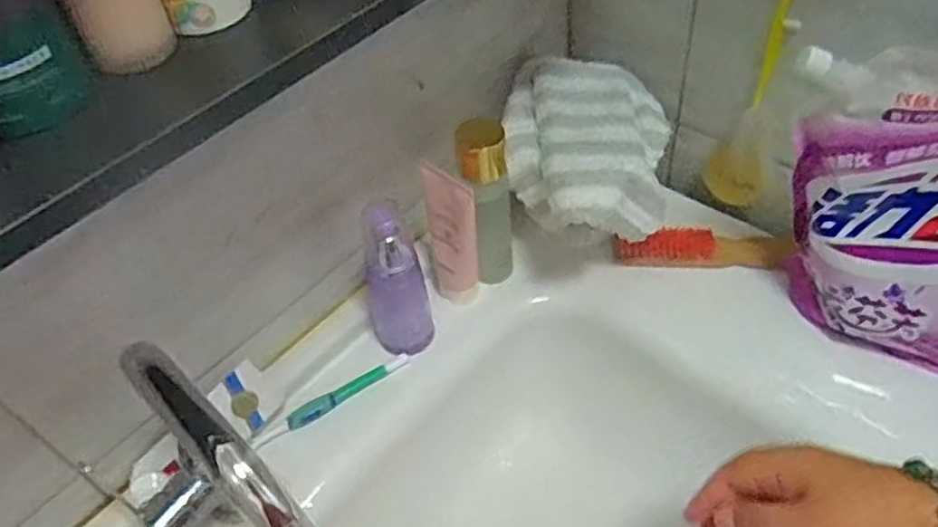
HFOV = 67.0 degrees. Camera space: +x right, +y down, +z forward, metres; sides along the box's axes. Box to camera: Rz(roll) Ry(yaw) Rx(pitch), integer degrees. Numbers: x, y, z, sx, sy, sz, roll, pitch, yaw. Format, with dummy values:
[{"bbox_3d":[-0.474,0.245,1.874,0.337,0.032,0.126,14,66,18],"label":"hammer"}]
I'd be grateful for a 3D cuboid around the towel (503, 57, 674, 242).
[{"bbox_3d":[0.107,-0.099,0.646,0.147,0.080,0.190,-4,48,3],"label":"towel"}]

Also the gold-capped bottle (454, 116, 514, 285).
[{"bbox_3d":[0.017,-0.045,0.625,0.042,0.170,0.038,-9,48,-2],"label":"gold-capped bottle"}]

